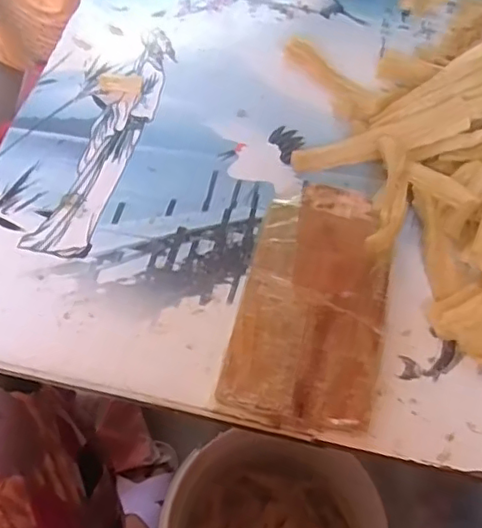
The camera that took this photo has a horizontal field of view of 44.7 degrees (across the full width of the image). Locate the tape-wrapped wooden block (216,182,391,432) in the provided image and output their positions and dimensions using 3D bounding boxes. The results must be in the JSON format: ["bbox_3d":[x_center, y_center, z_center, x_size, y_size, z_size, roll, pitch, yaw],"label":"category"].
[{"bbox_3d":[0.042,0.018,0.329,0.085,0.092,0.127,12,63,8],"label":"tape-wrapped wooden block"}]

